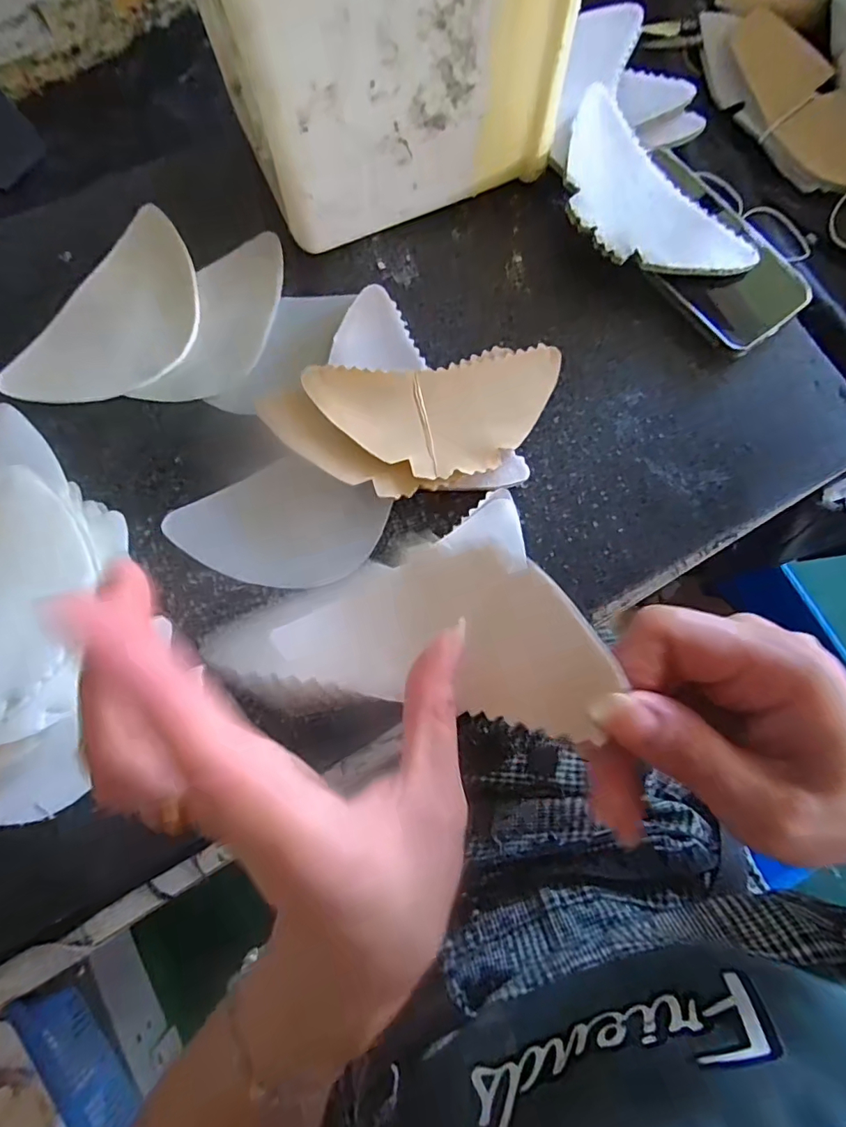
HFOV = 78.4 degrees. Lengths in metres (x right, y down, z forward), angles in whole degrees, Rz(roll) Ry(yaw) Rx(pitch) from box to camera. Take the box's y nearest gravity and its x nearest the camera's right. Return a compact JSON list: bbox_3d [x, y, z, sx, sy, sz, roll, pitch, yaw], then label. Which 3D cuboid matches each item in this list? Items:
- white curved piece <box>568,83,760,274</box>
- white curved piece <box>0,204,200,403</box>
[{"bbox_3d":[0.132,-0.220,0.317,0.078,0.007,0.141,-42,87,-11],"label":"white curved piece"},{"bbox_3d":[-0.181,-0.149,0.318,0.080,0.006,0.143,28,78,5],"label":"white curved piece"}]

